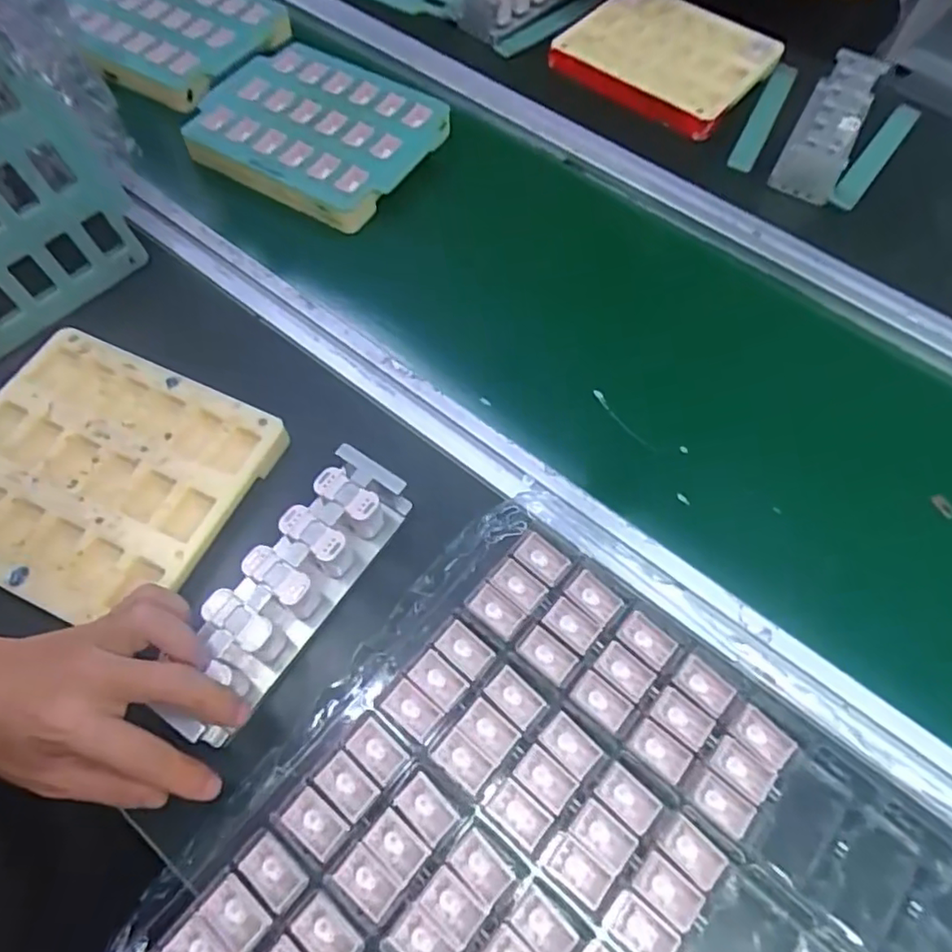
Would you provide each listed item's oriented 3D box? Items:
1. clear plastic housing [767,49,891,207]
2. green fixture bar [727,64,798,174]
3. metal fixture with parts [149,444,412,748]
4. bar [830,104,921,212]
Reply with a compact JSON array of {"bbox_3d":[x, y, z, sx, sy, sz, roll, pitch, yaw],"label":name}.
[{"bbox_3d":[0.360,-0.360,0.628,0.060,0.045,0.194,27,65,10],"label":"clear plastic housing"},{"bbox_3d":[0.312,-0.390,0.671,0.027,0.020,0.179,26,65,10],"label":"green fixture bar"},{"bbox_3d":[-0.120,0.068,0.391,0.059,0.045,0.185,30,68,12],"label":"metal fixture with parts"},{"bbox_3d":[0.411,-0.330,0.637,0.026,0.011,0.197,36,67,14],"label":"bar"}]

